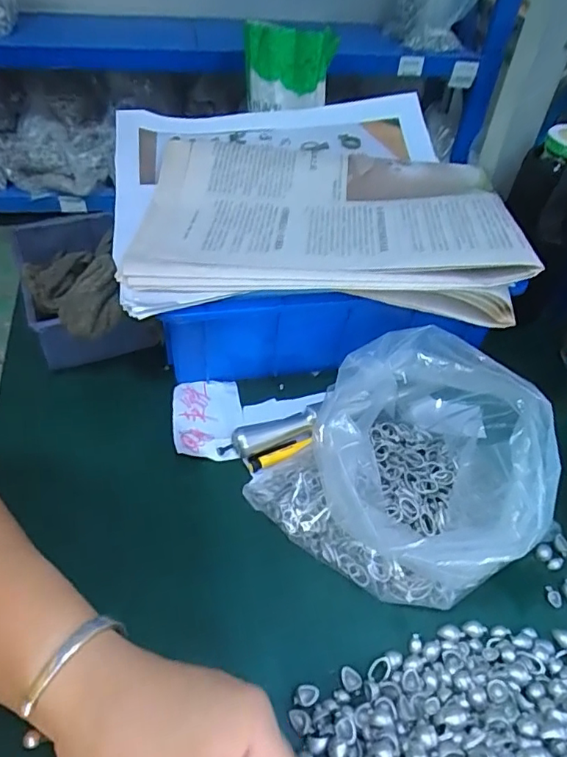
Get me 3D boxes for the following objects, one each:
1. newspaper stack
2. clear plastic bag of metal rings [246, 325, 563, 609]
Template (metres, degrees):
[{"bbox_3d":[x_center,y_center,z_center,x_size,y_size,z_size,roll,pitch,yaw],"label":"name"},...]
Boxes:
[{"bbox_3d":[0.011,-0.152,0.436,0.288,0.048,0.275,-1,46,-7],"label":"newspaper stack"},{"bbox_3d":[0.080,0.056,0.329,0.141,0.092,0.151,-31,56,-30],"label":"clear plastic bag of metal rings"}]

